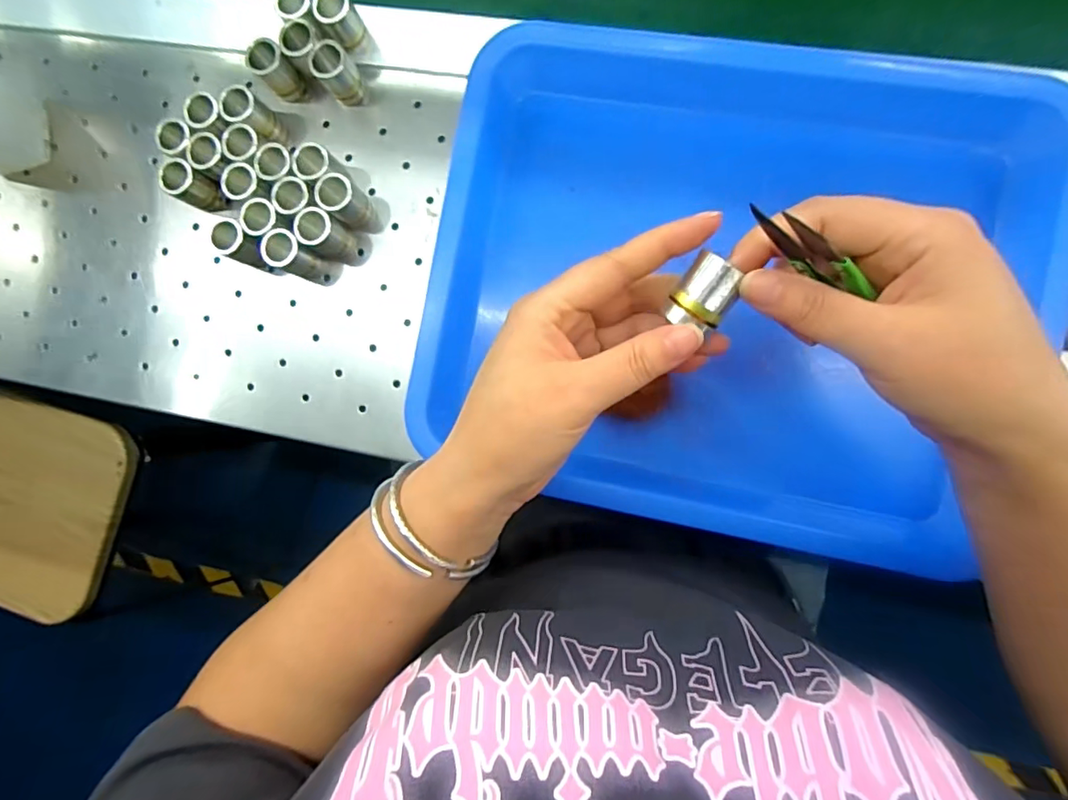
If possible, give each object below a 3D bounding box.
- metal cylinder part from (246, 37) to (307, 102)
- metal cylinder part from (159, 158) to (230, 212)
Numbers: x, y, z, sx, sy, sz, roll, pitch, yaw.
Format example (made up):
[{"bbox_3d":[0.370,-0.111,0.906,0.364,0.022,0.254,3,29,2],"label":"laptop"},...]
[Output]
[{"bbox_3d":[-0.162,-0.208,0.340,0.022,0.040,0.019,-44,84,3],"label":"metal cylinder part"},{"bbox_3d":[-0.218,-0.137,0.344,0.020,0.035,0.021,0,88,7],"label":"metal cylinder part"}]

